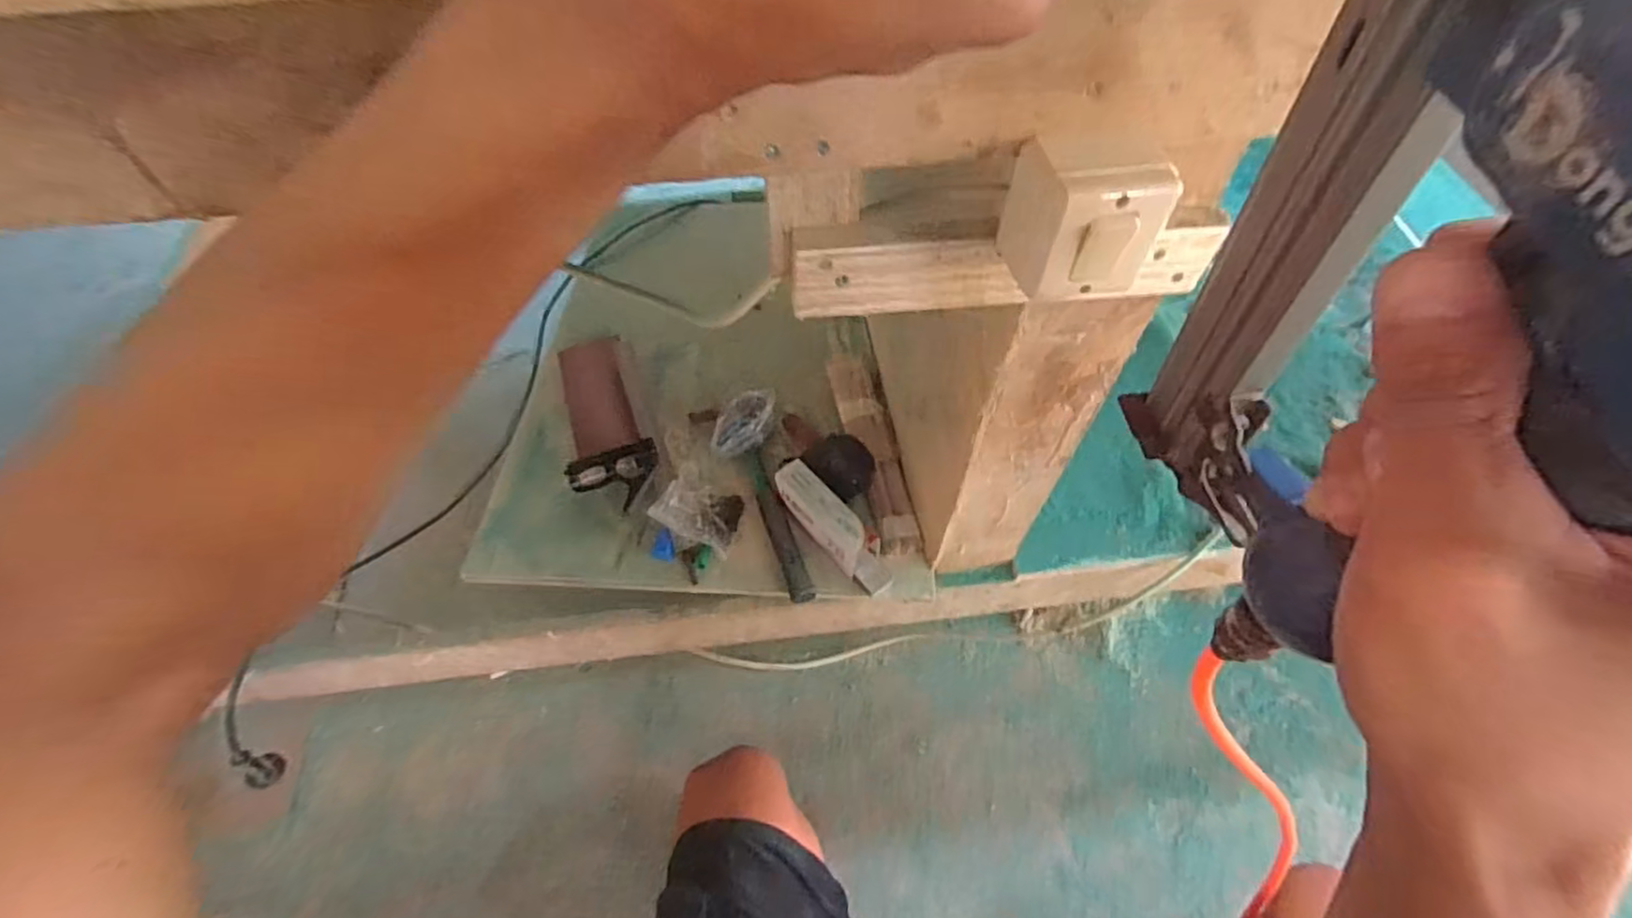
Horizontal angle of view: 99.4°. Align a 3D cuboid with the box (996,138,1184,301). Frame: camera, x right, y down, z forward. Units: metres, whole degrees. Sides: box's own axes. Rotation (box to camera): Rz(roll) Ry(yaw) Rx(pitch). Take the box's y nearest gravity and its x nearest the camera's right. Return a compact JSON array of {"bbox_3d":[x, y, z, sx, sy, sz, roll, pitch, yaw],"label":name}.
[{"bbox_3d":[0.117,-0.107,0.302,0.057,0.060,0.040,-6,58,-4],"label":"box"}]

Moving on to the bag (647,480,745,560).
[{"bbox_3d":[-0.124,0.056,0.746,0.084,0.046,0.071,18,60,11],"label":"bag"}]

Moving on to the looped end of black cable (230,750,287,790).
[{"bbox_3d":[-0.579,0.320,0.714,0.025,0.067,0.034,11,59,6],"label":"looped end of black cable"}]

